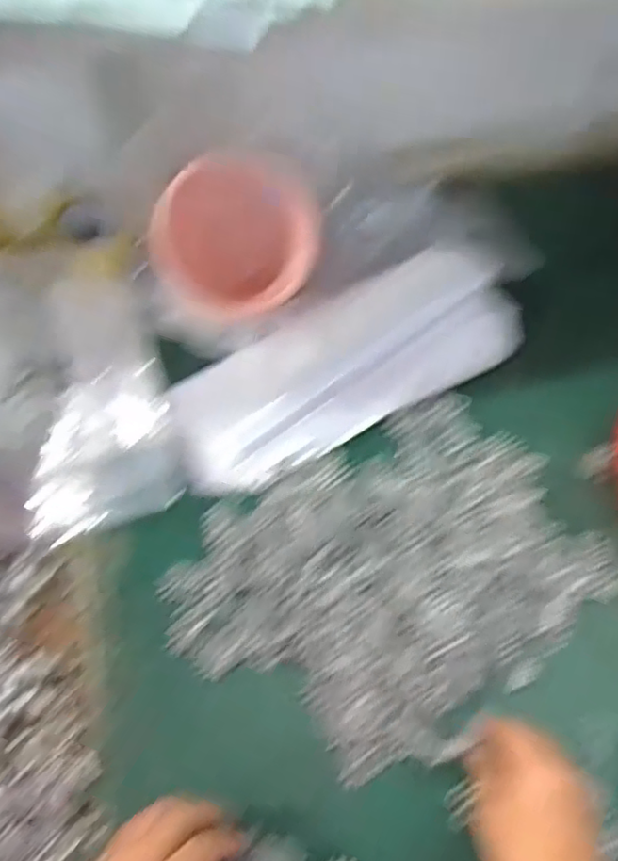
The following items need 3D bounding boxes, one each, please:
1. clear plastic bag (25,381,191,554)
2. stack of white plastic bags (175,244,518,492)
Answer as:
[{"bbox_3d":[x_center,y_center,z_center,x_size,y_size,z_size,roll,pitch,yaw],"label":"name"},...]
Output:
[{"bbox_3d":[-0.200,0.021,0.623,0.150,0.032,0.150,-13,61,-4],"label":"clear plastic bag"},{"bbox_3d":[0.038,-0.066,0.633,0.373,0.042,0.122,-29,64,-12],"label":"stack of white plastic bags"}]

